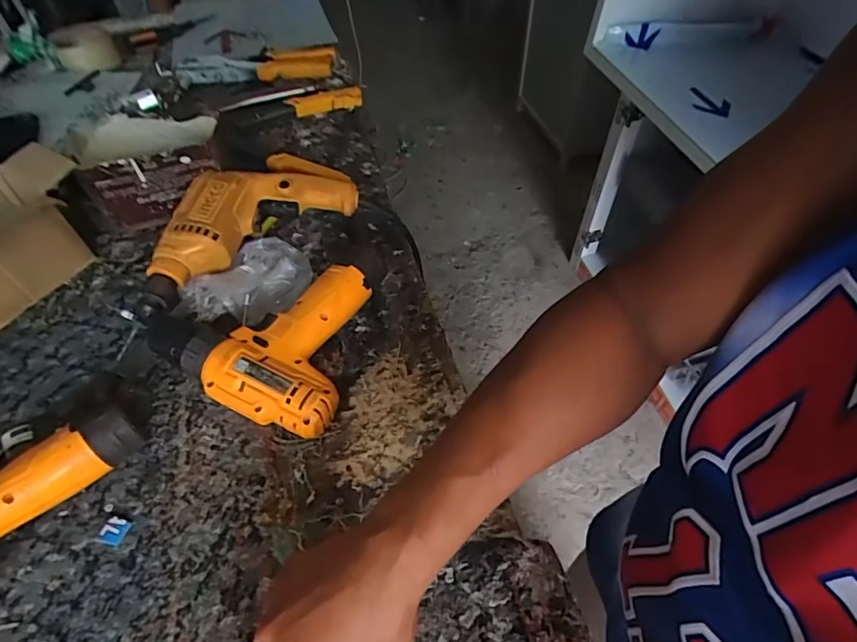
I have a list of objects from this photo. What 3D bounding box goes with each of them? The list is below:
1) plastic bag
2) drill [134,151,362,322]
[{"bbox_3d":[-0.188,-0.040,0.516,0.128,0.040,0.089,-32,59,-21],"label":"plastic bag"},{"bbox_3d":[-0.216,-0.118,0.557,0.257,0.074,0.145,-37,60,-23],"label":"drill"}]

